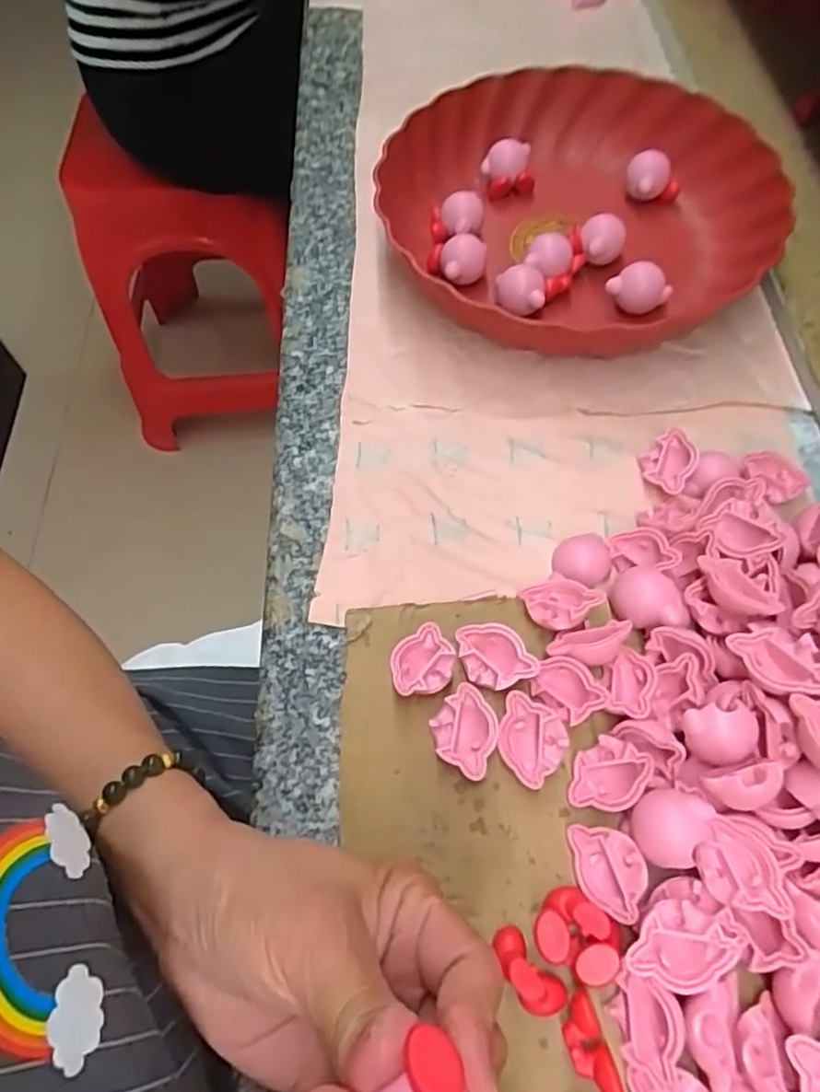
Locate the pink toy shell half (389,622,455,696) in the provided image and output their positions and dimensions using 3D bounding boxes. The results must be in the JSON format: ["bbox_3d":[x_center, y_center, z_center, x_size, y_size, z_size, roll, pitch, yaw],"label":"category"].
[{"bbox_3d":[0.006,0.054,0.301,0.033,0.016,0.027,-42,68,-18],"label":"pink toy shell half"}]

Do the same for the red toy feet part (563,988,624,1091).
[{"bbox_3d":[0.063,0.177,0.235,0.014,0.007,0.031,-15,63,-5],"label":"red toy feet part"}]

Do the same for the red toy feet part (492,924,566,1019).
[{"bbox_3d":[0.044,0.159,0.247,0.015,0.010,0.031,-38,67,-16],"label":"red toy feet part"}]

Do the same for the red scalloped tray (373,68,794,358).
[{"bbox_3d":[0.105,-0.221,0.422,0.236,0.050,0.212,-9,62,-2],"label":"red scalloped tray"}]

